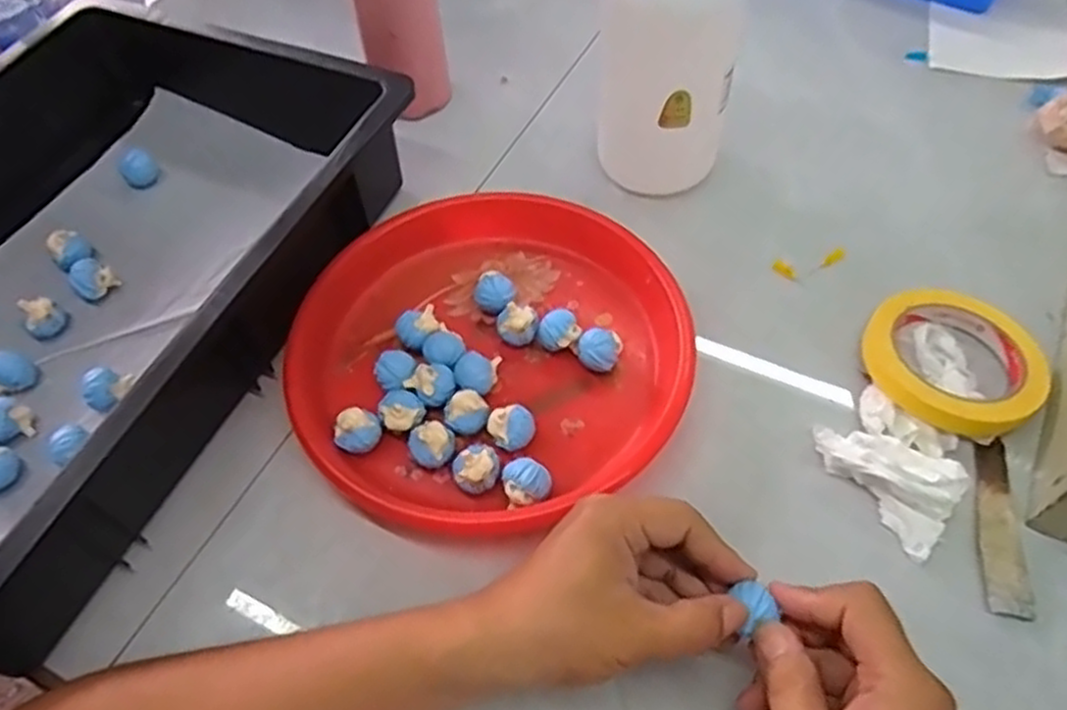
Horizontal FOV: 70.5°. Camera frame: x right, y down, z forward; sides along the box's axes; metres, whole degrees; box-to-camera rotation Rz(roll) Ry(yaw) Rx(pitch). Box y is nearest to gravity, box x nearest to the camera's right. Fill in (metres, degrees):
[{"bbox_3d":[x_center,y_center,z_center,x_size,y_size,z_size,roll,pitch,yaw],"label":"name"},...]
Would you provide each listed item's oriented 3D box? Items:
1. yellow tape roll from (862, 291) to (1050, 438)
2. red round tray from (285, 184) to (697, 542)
[{"bbox_3d":[0.264,0.005,0.480,0.093,0.025,0.103,-20,57,-10],"label":"yellow tape roll"},{"bbox_3d":[-0.028,-0.005,0.502,0.247,0.033,0.252,-2,55,2],"label":"red round tray"}]

